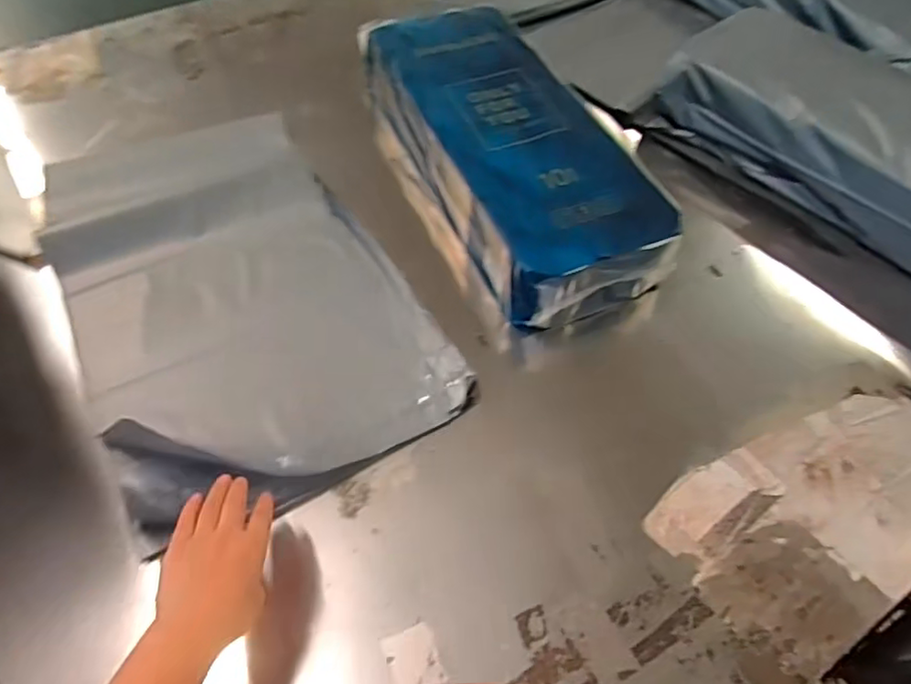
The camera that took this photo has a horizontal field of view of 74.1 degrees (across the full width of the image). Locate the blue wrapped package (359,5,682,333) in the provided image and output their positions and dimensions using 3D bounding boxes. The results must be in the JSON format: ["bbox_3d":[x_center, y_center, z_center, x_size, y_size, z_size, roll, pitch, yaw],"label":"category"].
[{"bbox_3d":[0.068,-0.267,0.876,0.218,0.145,0.543,-21,61,-15],"label":"blue wrapped package"}]

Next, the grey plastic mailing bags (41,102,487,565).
[{"bbox_3d":[-0.286,-0.079,0.766,0.374,0.030,0.603,-27,63,-18],"label":"grey plastic mailing bags"}]

